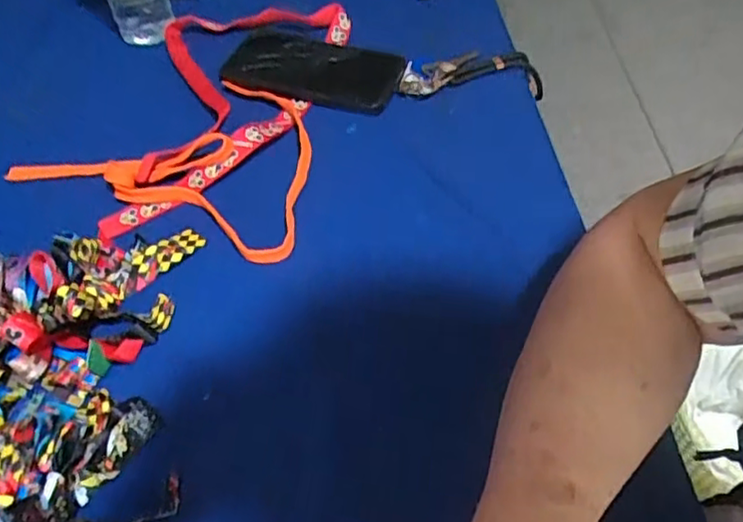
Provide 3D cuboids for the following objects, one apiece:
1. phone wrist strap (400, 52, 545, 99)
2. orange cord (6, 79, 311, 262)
[{"bbox_3d":[0.096,-0.174,0.586,0.156,0.049,0.043,-9,52,-21],"label":"phone wrist strap"},{"bbox_3d":[-0.147,-0.101,0.517,0.251,0.031,0.167,19,55,16],"label":"orange cord"}]

